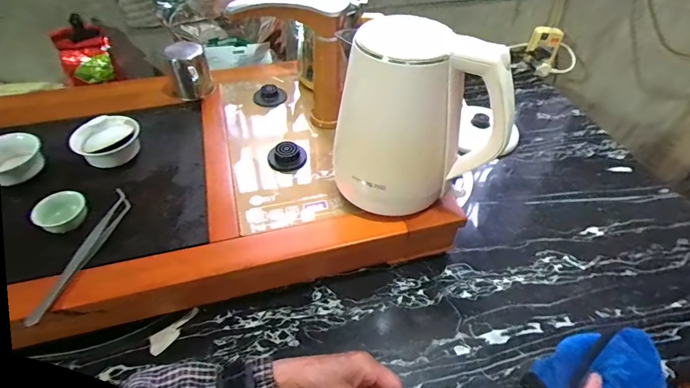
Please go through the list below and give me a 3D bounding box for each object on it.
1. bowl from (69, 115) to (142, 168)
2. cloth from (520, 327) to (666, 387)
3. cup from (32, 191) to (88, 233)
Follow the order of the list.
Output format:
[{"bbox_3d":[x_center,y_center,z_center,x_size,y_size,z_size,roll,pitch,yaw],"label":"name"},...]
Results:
[{"bbox_3d":[-0.361,-0.083,0.613,0.091,0.049,0.086,1,46,-1],"label":"bowl"},{"bbox_3d":[0.273,0.199,0.433,0.141,0.048,0.090,-17,49,-17],"label":"cloth"},{"bbox_3d":[-0.373,0.024,0.533,0.049,0.027,0.059,33,53,26],"label":"cup"}]

